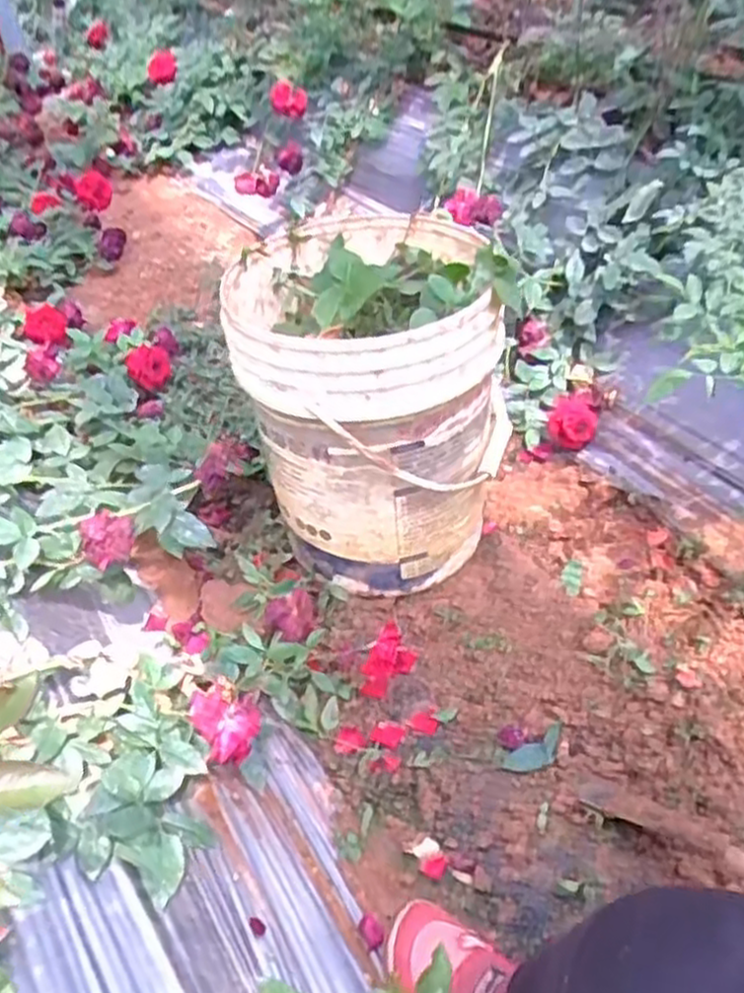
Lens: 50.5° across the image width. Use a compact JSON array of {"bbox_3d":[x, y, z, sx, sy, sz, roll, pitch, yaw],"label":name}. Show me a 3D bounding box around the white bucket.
[{"bbox_3d":[0.008,-0.096,0.940,0.275,0.371,0.277,-3,42,5],"label":"white bucket"}]

